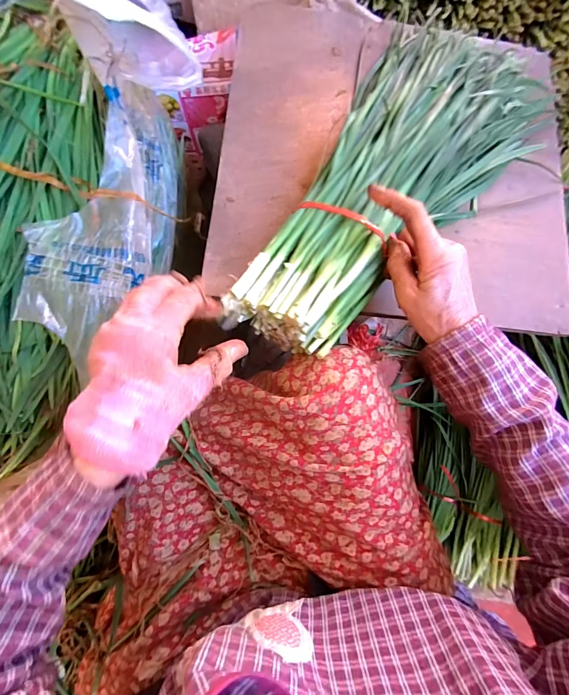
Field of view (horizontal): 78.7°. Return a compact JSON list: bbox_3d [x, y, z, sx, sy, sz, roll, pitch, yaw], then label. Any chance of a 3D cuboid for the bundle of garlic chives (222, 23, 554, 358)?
[{"bbox_3d":[0.121,-0.199,0.392,0.200,0.077,0.491,38,71,5],"label":"bundle of garlic chives"}]

